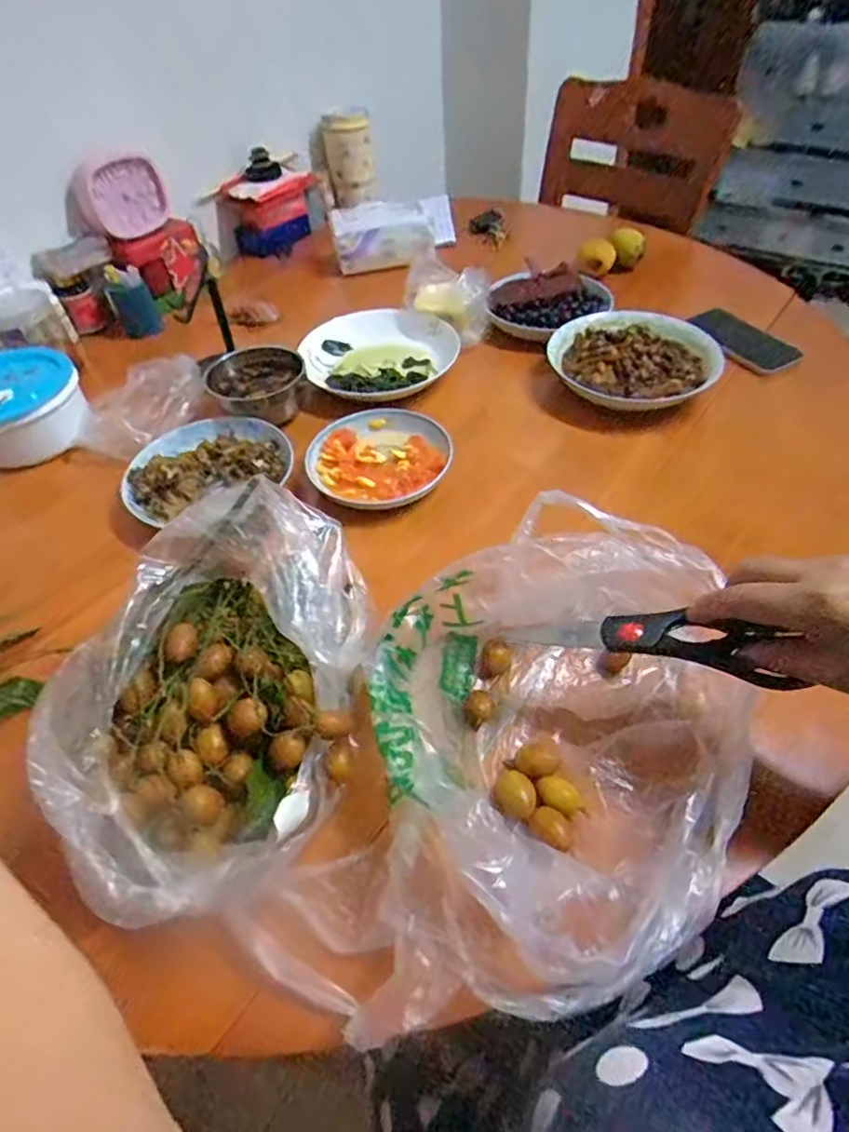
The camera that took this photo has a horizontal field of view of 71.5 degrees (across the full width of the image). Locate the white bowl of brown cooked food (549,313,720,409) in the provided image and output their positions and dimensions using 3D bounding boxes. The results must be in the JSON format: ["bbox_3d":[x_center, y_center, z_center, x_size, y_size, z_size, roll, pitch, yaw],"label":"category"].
[{"bbox_3d":[0.257,-0.246,0.716,0.206,0.045,0.155,3,49,7],"label":"white bowl of brown cooked food"}]

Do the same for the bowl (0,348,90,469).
[{"bbox_3d":[-0.480,-0.177,0.706,0.150,0.098,0.119,-27,52,-18],"label":"bowl"}]

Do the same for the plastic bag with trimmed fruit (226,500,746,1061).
[{"bbox_3d":[0.074,0.114,0.393,0.235,0.094,0.361,21,53,21],"label":"plastic bag with trimmed fruit"}]

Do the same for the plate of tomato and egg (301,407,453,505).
[{"bbox_3d":[-0.050,-0.113,0.636,0.149,0.033,0.149,-2,48,3],"label":"plate of tomato and egg"}]

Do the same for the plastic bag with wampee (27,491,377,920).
[{"bbox_3d":[-0.123,0.075,0.392,0.166,0.124,0.259,23,54,23],"label":"plastic bag with wampee"}]

